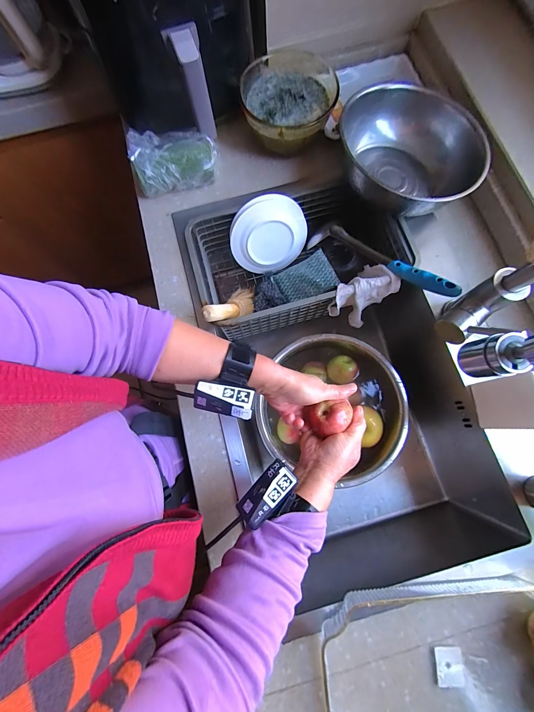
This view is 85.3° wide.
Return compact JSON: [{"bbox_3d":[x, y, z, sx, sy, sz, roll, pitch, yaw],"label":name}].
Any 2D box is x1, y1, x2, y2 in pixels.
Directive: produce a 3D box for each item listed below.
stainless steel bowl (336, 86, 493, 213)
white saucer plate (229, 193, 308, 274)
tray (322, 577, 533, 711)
[{"bbox_3d":[0.216,-0.316,0.479,0.228,0.094,0.176,43,81,10],"label":"stainless steel bowl"},{"bbox_3d":[0.004,-0.226,0.555,0.146,0.142,0.028,-17,47,2],"label":"white saucer plate"},{"bbox_3d":[0.213,0.387,0.345,0.289,0.044,0.197,-8,76,-1],"label":"tray"}]

